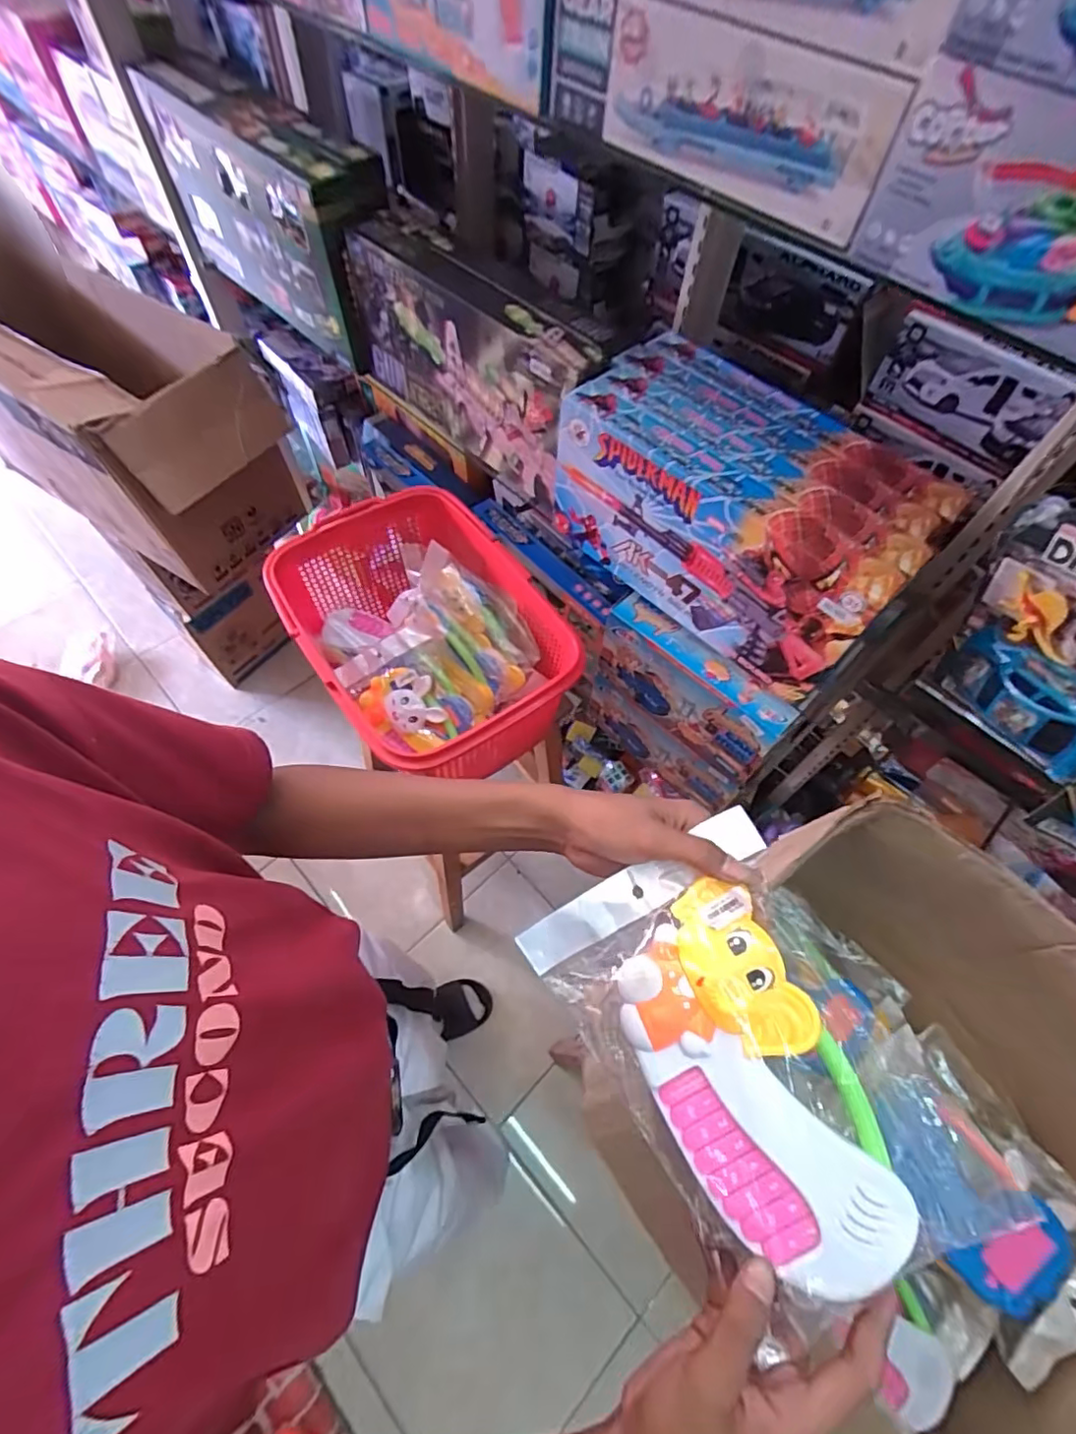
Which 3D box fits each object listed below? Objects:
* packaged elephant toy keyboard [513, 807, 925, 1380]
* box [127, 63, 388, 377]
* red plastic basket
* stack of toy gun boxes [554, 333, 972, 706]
[{"bbox_3d":[0.114,0.193,0.333,0.150,0.042,0.226,-35,68,9],"label":"packaged elephant toy keyboard"},{"bbox_3d":[-0.424,-0.802,0.928,0.106,0.246,0.523,-39,70,-21],"label":"box"},{"bbox_3d":[-0.151,-0.110,0.791,0.285,0.148,0.407,-33,68,-19],"label":"red plastic basket"},{"bbox_3d":[0.231,-0.241,0.696,0.394,0.196,0.188,42,67,18],"label":"stack of toy gun boxes"}]

